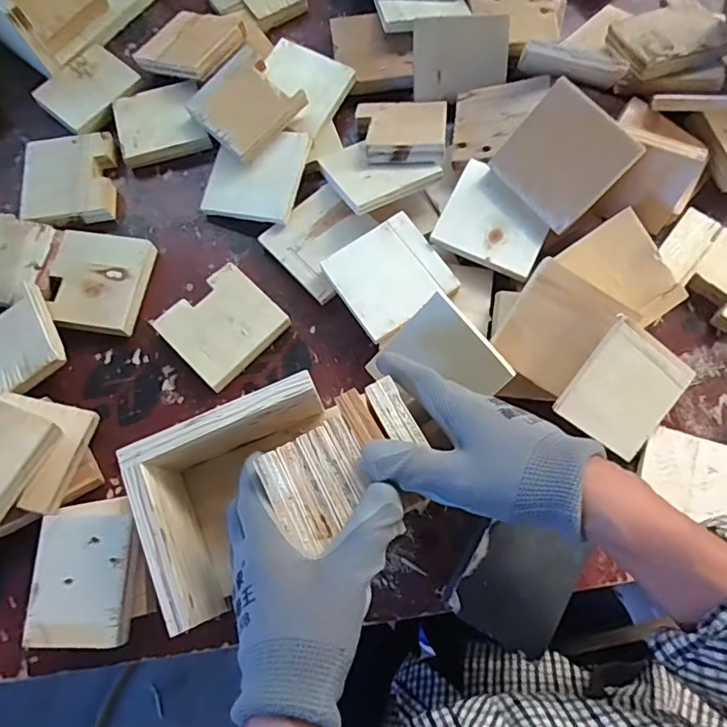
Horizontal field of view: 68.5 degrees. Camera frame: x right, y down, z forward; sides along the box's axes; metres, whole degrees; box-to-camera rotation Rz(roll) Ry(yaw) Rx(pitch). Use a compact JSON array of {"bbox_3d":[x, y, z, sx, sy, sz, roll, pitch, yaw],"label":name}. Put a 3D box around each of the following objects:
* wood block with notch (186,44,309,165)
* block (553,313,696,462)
[{"bbox_3d":[-0.114,-0.252,0.515,0.085,0.017,0.088,-44,80,-4],"label":"wood block with notch"},{"bbox_3d":[0.210,0.022,0.424,0.088,0.008,0.090,33,96,-18],"label":"block"}]

